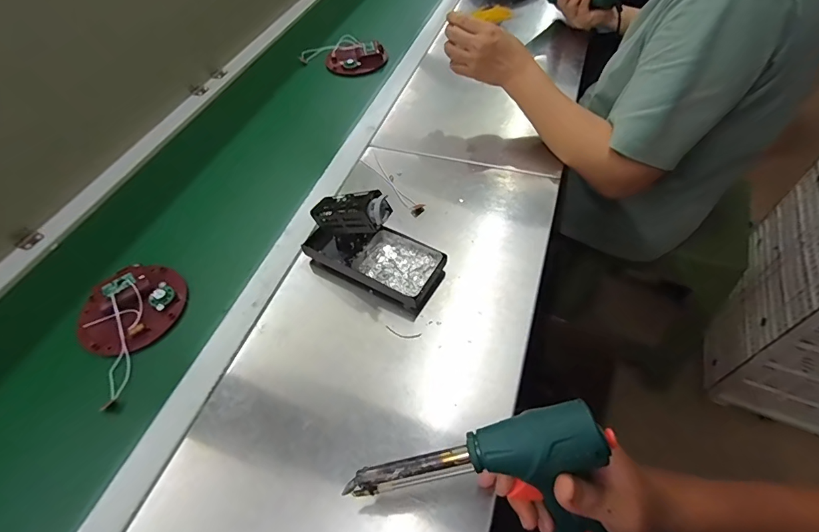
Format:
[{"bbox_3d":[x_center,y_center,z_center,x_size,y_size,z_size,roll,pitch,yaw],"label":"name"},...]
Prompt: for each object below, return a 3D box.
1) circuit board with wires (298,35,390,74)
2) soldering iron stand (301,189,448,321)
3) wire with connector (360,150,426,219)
[{"bbox_3d":[-0.131,-0.421,0.853,0.167,0.042,0.100,21,57,19],"label":"circuit board with wires"},{"bbox_3d":[-0.047,-0.034,0.486,0.166,0.112,0.084,25,58,22],"label":"soldering iron stand"},{"bbox_3d":[-0.025,-0.122,0.618,0.026,0.013,0.144,-29,56,-18],"label":"wire with connector"}]

